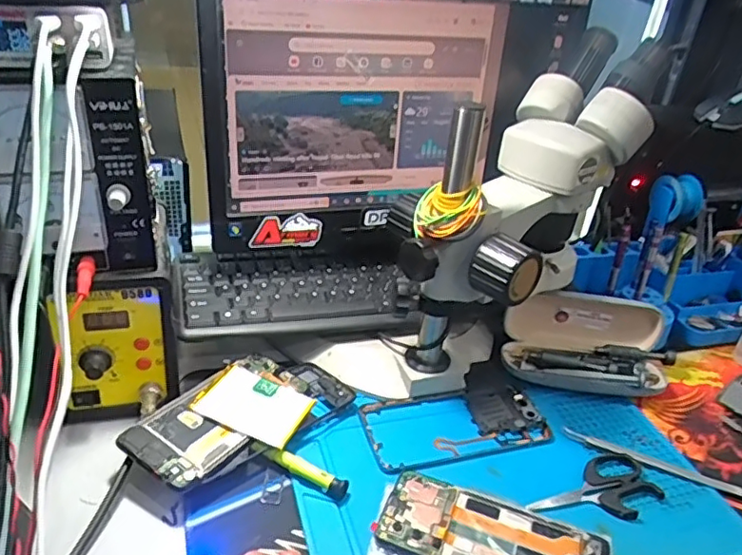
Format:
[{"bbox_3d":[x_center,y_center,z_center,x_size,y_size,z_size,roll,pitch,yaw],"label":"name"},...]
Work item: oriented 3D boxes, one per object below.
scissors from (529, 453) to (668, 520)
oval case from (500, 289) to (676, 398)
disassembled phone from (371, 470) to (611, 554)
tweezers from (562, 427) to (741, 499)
[{"bbox_3d":[0.184,0.176,0.479,0.116,0.006,0.053,-14,37,-31],"label":"scissors"},{"bbox_3d":[0.225,0.067,0.599,0.173,0.071,0.088,8,31,2],"label":"oval case"},{"bbox_3d":[0.088,0.192,0.429,0.159,0.014,0.070,15,32,14],"label":"disassembled phone"},{"bbox_3d":[0.243,0.161,0.518,0.148,0.008,0.012,16,32,16],"label":"tweezers"}]

